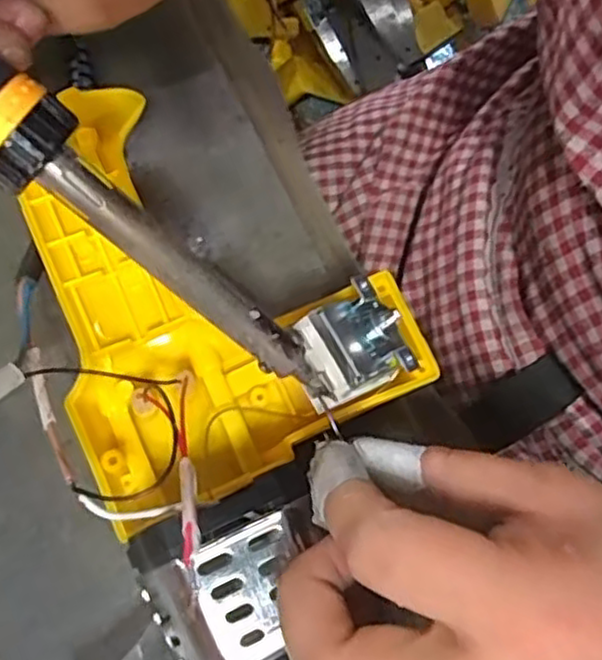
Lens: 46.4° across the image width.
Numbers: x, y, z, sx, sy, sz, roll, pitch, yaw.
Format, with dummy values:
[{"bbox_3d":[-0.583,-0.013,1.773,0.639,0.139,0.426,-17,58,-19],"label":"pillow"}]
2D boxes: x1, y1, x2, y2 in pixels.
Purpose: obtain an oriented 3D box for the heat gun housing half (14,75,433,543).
[{"bbox_3d":[-0.034,-0.020,0.251,0.119,0.038,0.143,-24,73,-10],"label":"heat gun housing half"}]

